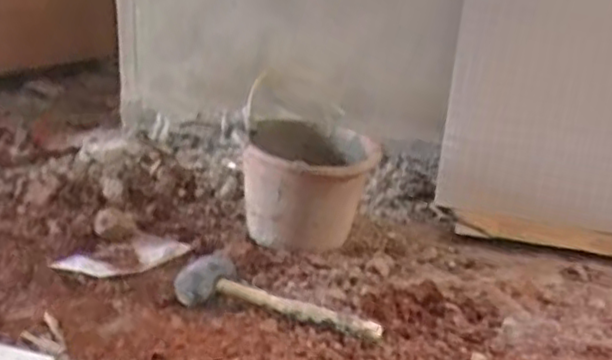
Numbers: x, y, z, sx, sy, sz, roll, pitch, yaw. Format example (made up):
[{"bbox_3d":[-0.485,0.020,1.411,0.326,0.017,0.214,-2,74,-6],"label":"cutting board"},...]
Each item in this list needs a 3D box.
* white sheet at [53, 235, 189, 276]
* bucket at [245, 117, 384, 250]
[{"bbox_3d":[-0.304,0.131,1.161,0.111,0.014,0.204,19,25,38],"label":"white sheet"},{"bbox_3d":[0.008,0.011,1.275,0.225,0.180,0.227,2,20,-1],"label":"bucket"}]

